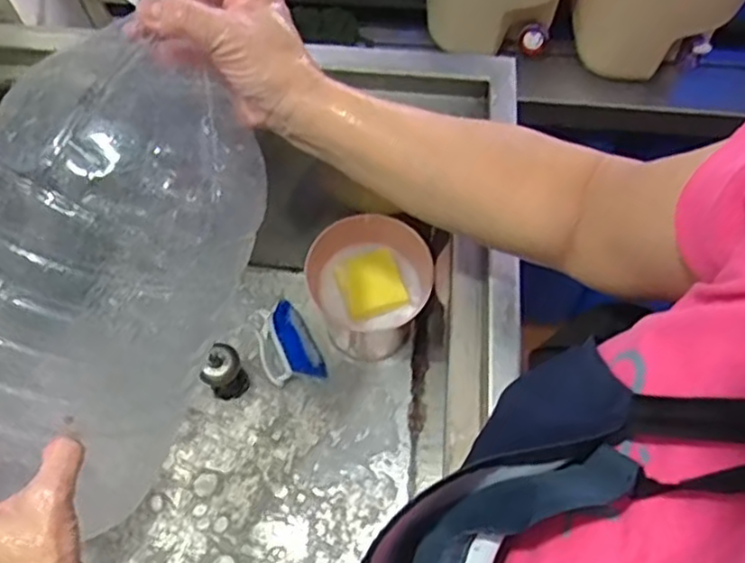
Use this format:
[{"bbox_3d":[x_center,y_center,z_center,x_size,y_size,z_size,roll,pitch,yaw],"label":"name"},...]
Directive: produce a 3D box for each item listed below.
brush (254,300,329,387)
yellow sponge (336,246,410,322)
[{"bbox_3d":[-0.116,0.077,0.922,0.075,0.055,0.117,-15,68,-8],"label":"brush"},{"bbox_3d":[0.000,0.002,0.835,0.074,0.018,0.080,-18,69,-9],"label":"yellow sponge"}]

